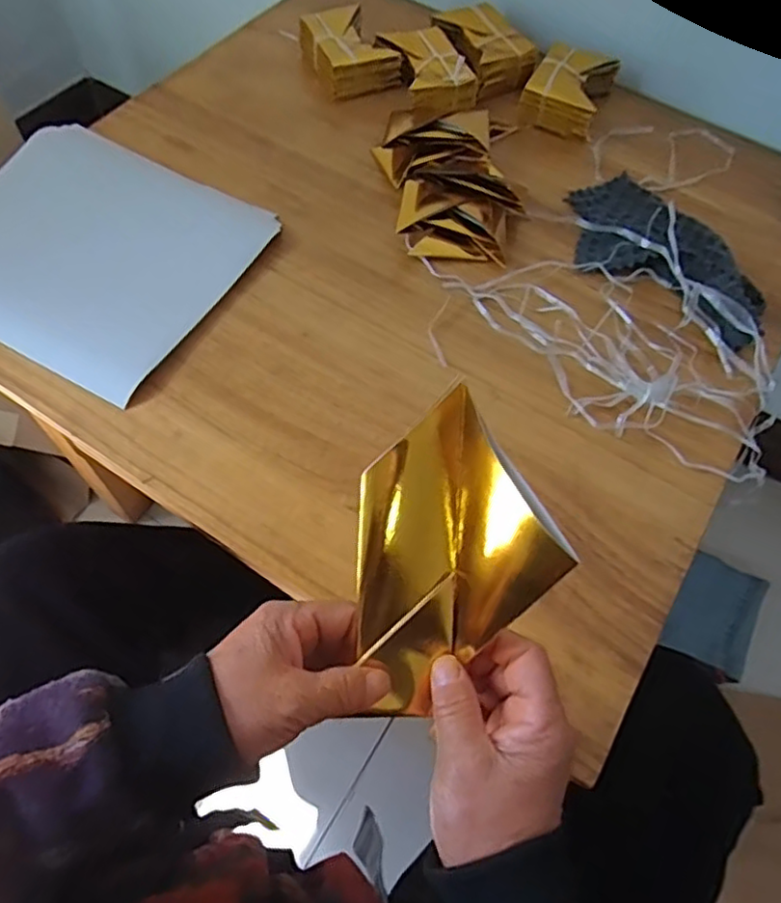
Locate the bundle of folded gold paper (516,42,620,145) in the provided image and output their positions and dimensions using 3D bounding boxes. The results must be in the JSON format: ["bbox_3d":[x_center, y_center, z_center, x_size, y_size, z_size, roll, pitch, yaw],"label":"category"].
[{"bbox_3d":[0.190,-0.385,0.679,0.077,0.040,0.101,24,63,9],"label":"bundle of folded gold paper"}]

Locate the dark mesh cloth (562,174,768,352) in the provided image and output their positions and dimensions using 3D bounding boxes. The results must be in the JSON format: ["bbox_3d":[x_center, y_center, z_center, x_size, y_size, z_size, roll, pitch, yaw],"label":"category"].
[{"bbox_3d":[0.242,-0.176,0.571,0.106,0.031,0.213,-31,68,-19],"label":"dark mesh cloth"}]

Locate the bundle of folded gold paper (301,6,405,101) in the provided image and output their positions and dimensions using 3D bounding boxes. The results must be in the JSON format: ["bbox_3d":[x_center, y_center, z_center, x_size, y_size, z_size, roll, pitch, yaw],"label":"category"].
[{"bbox_3d":[-0.042,-0.424,0.676,0.084,0.035,0.109,-23,66,-15],"label":"bundle of folded gold paper"}]

